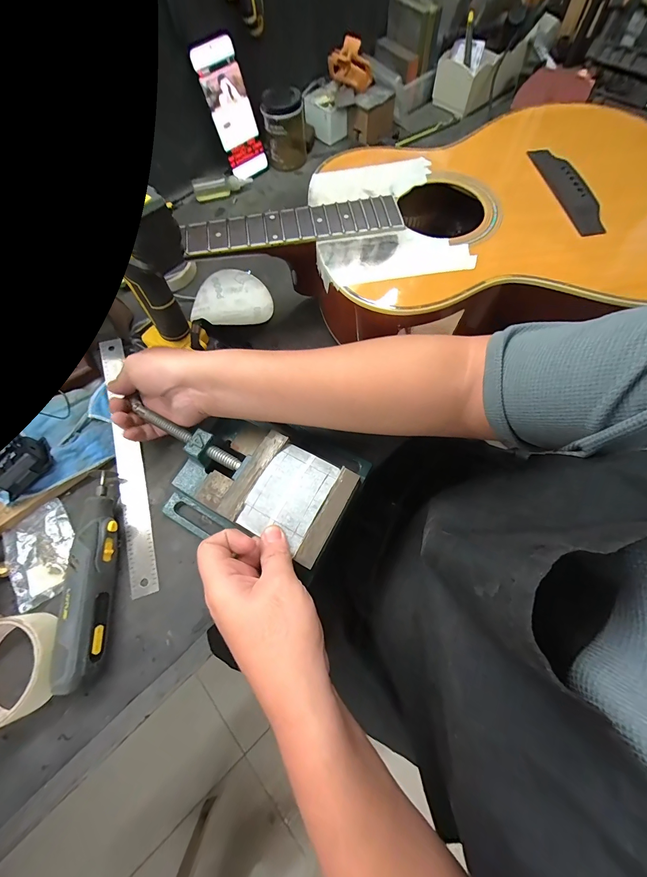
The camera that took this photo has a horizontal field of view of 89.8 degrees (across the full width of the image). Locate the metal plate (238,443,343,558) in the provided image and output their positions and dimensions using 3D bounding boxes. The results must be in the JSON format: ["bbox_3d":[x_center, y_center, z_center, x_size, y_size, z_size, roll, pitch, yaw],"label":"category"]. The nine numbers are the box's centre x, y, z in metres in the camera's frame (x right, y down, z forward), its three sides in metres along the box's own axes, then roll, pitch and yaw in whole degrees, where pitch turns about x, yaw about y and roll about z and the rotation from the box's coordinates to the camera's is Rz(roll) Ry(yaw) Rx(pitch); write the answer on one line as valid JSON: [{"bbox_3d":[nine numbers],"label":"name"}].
[{"bbox_3d":[-0.034,0.055,0.323,0.067,0.008,0.095,26,69,12],"label":"metal plate"}]

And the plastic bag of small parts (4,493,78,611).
[{"bbox_3d":[-0.306,0.124,0.355,0.064,0.009,0.098,-33,69,-10],"label":"plastic bag of small parts"}]

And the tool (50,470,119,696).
[{"bbox_3d":[-0.231,0.132,0.331,0.037,0.039,0.195,-3,67,2],"label":"tool"}]

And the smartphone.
[{"bbox_3d":[-0.150,-0.539,0.540,0.074,0.165,0.012,-41,56,-15],"label":"smartphone"}]

